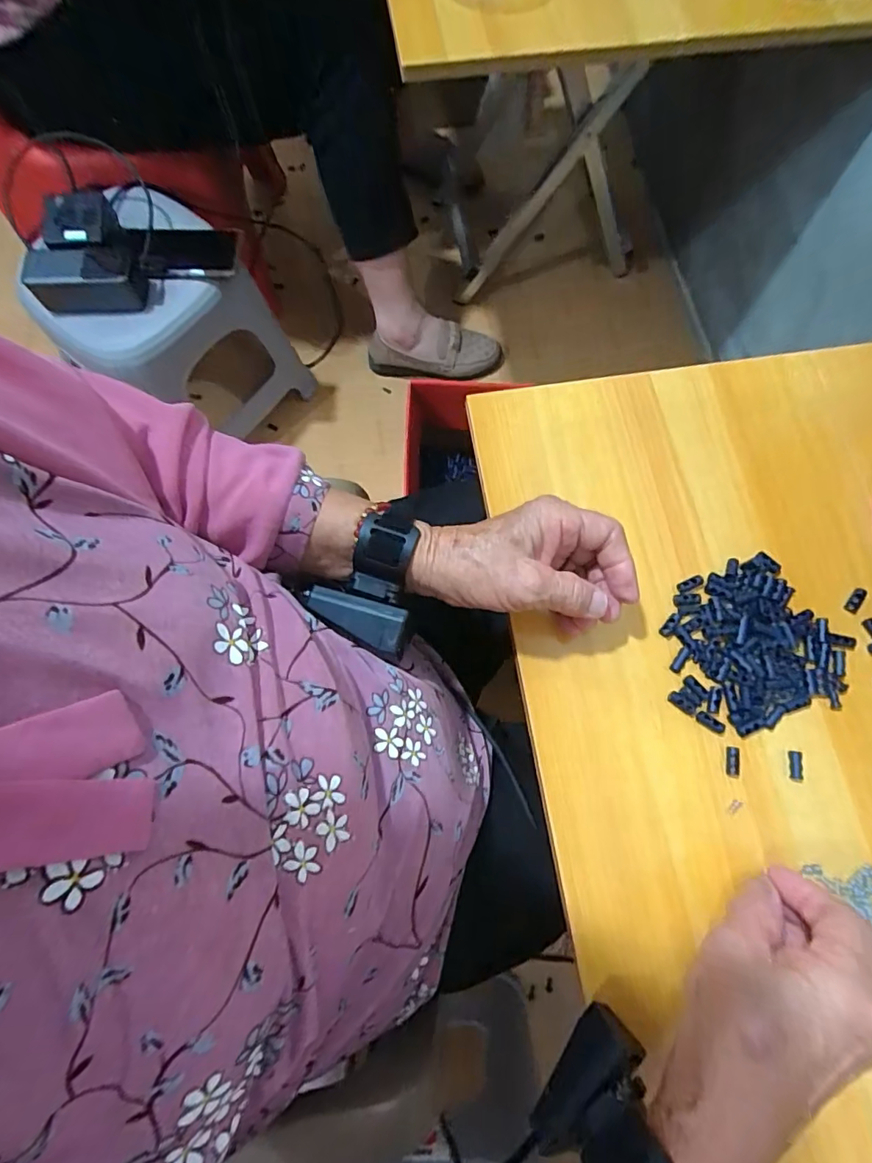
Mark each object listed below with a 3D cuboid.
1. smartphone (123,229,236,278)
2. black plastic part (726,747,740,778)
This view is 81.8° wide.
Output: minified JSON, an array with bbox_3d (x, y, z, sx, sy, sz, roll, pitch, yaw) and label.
[{"bbox_3d":[-0.345,-0.449,0.688,0.138,0.011,0.073,-7,82,-7],"label":"smartphone"},{"bbox_3d":[0.202,0.122,0.341,0.008,0.004,0.019,6,76,1],"label":"black plastic part"}]

